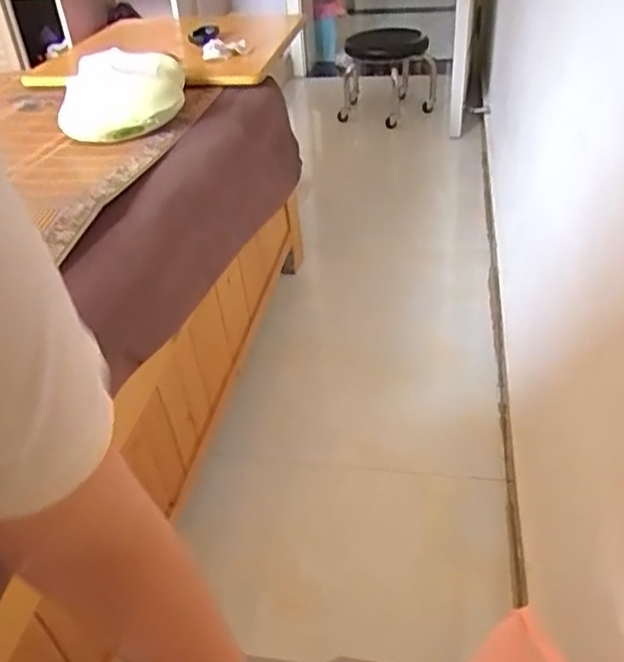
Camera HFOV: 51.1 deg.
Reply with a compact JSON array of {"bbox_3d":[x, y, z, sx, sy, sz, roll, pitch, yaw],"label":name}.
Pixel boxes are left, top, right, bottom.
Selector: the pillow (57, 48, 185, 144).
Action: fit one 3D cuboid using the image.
[{"bbox_3d":[-0.357,-0.449,1.223,0.225,0.118,0.244,-8,36,-4],"label":"pillow"}]

